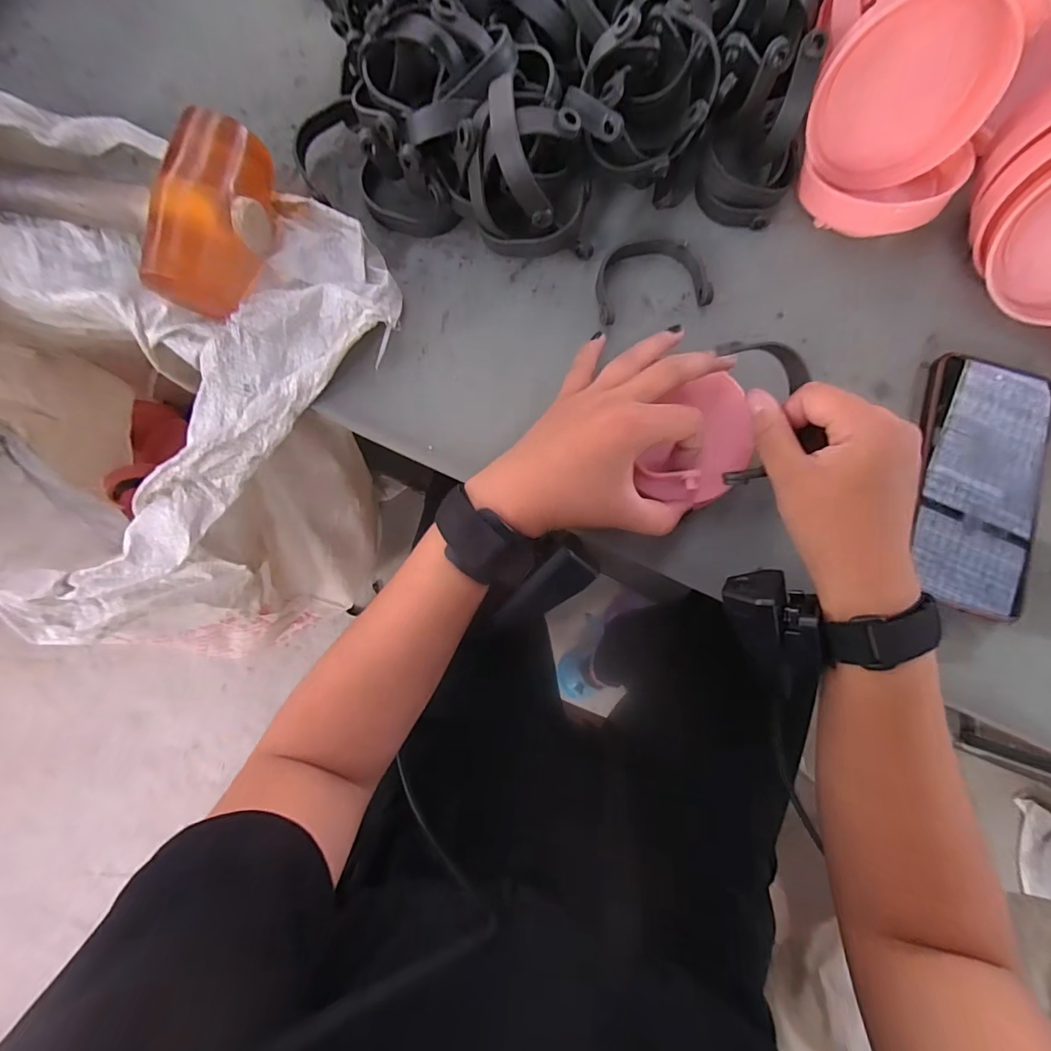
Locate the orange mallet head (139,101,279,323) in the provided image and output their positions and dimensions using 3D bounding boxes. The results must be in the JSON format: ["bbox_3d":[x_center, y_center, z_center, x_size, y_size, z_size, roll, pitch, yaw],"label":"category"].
[{"bbox_3d":[-0.190,-0.188,0.296,0.048,0.057,0.109,16,84,1],"label":"orange mallet head"}]

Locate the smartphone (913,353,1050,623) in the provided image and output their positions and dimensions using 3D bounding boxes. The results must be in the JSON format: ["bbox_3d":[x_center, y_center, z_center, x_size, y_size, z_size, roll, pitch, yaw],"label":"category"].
[{"bbox_3d":[0.296,-0.027,0.304,0.075,0.016,0.161,13,84,1],"label":"smartphone"}]

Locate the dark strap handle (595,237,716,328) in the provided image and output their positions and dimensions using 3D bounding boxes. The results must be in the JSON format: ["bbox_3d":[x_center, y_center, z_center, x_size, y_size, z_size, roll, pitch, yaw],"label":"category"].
[{"bbox_3d":[0.083,-0.168,0.320,0.076,0.015,0.052,-13,84,-2],"label":"dark strap handle"}]

